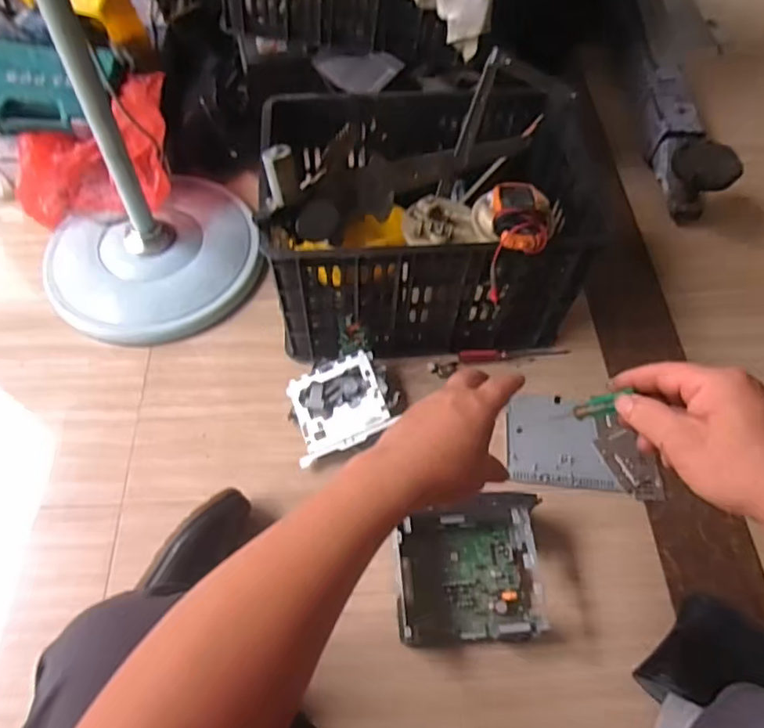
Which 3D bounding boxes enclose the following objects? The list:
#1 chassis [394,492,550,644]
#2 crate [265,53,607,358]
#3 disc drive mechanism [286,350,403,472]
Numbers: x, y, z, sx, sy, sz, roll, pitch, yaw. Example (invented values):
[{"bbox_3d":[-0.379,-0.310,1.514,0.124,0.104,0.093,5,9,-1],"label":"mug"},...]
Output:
[{"bbox_3d":[0.117,0.279,0.778,0.194,0.104,0.174,-2,60,-3],"label":"chassis"},{"bbox_3d":[0.071,-0.259,0.972,0.501,0.319,0.395,-1,60,-3],"label":"crate"},{"bbox_3d":[-0.066,0.066,0.943,0.161,0.050,0.150,-21,67,5],"label":"disc drive mechanism"}]

